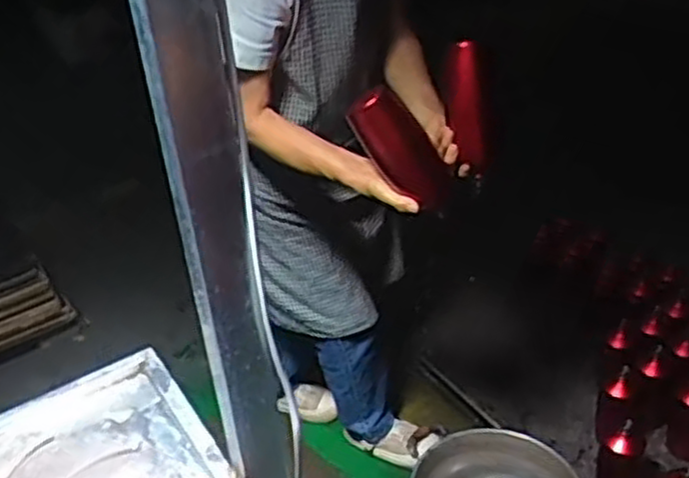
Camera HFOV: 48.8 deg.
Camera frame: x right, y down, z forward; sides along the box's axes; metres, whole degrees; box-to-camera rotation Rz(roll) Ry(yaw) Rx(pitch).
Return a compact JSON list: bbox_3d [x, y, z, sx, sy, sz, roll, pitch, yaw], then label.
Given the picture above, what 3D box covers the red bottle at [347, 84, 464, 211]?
[{"bbox_3d":[0.090,-0.129,1.144,0.077,0.223,0.065,-33,34,20],"label":"red bottle"}]

